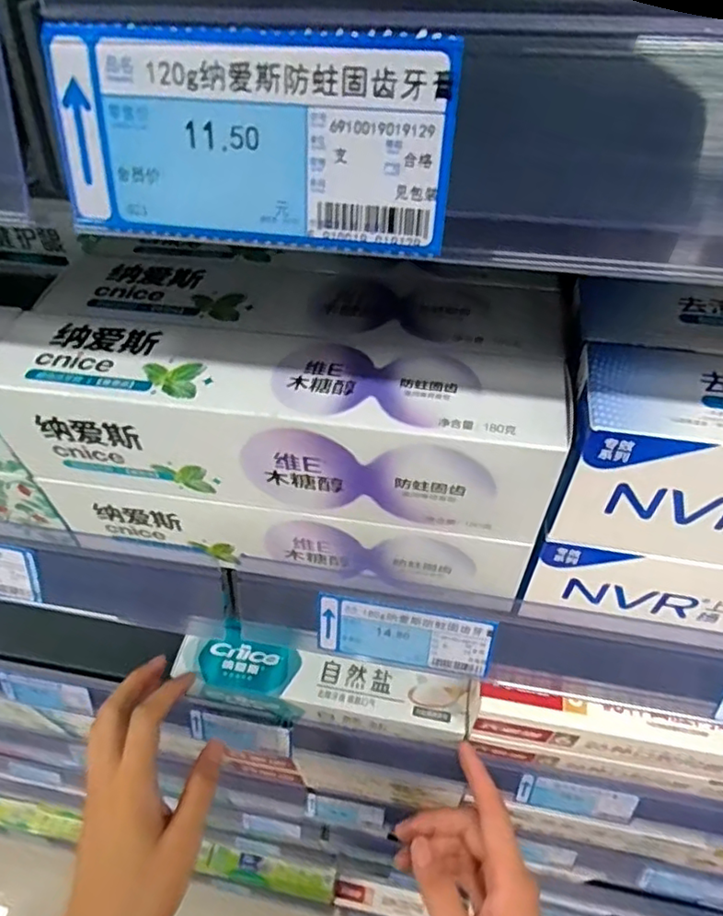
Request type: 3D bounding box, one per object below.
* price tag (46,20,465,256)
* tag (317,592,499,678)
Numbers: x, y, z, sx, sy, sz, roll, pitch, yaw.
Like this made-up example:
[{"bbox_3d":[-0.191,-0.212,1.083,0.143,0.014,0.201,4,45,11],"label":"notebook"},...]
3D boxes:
[{"bbox_3d":[-0.024,-0.065,0.122,0.084,0.039,0.004,8,30,7],"label":"price tag"},{"bbox_3d":[0.020,0.086,0.285,0.082,0.035,0.004,8,29,7],"label":"tag"}]

